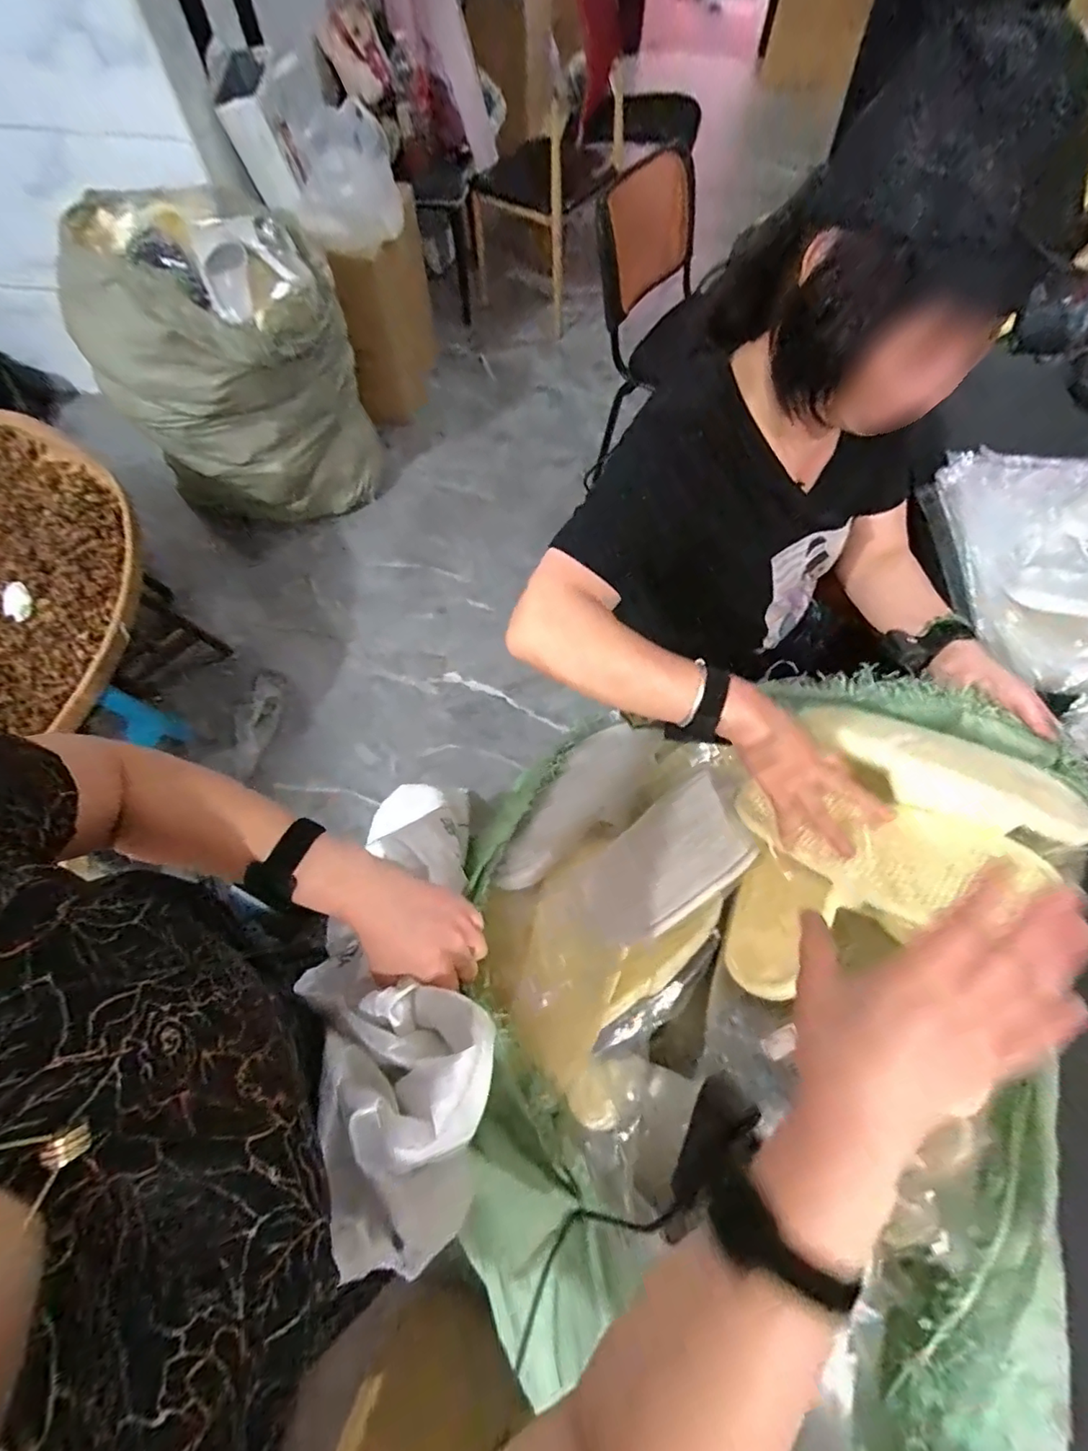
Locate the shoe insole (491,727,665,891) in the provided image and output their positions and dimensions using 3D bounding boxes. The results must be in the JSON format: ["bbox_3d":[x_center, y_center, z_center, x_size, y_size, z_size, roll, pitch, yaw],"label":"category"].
[{"bbox_3d":[0.049,0.090,0.634,0.107,0.024,0.274,40,57,16],"label":"shoe insole"}]

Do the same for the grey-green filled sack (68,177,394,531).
[{"bbox_3d":[-0.818,-0.887,1.488,0.526,0.818,0.594,-35,71,-15],"label":"grey-green filled sack"}]

